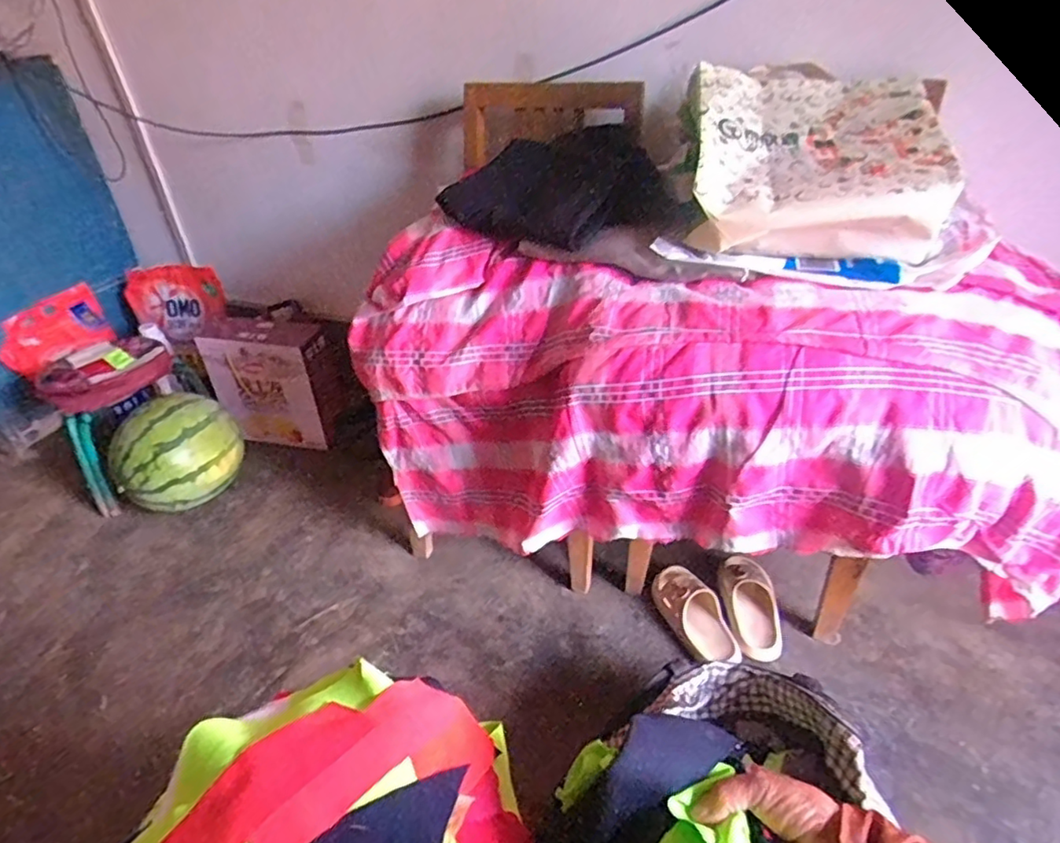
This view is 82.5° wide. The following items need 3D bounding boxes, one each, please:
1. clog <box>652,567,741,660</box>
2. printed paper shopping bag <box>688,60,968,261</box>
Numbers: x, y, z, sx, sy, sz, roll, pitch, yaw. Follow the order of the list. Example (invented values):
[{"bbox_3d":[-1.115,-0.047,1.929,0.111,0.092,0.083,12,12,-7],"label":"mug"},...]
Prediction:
[{"bbox_3d":[0.310,0.363,1.136,0.096,0.065,0.216,-22,41,-29],"label":"clog"},{"bbox_3d":[0.426,-0.389,0.911,0.355,0.212,0.269,4,36,7],"label":"printed paper shopping bag"}]

